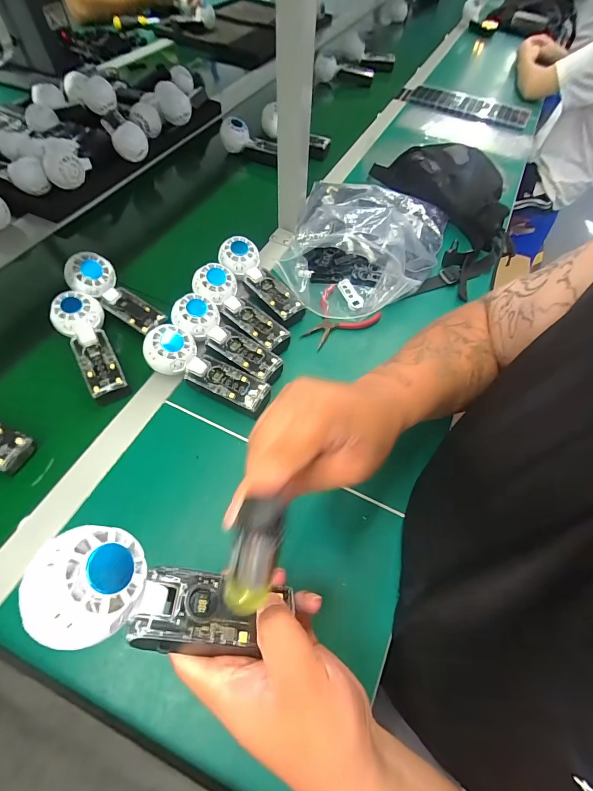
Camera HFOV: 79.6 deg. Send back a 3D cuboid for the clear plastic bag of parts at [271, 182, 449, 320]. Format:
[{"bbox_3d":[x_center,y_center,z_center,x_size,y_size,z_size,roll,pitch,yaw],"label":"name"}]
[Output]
[{"bbox_3d":[0.121,-0.270,0.586,0.251,0.106,0.324,19,55,3],"label":"clear plastic bag of parts"}]

